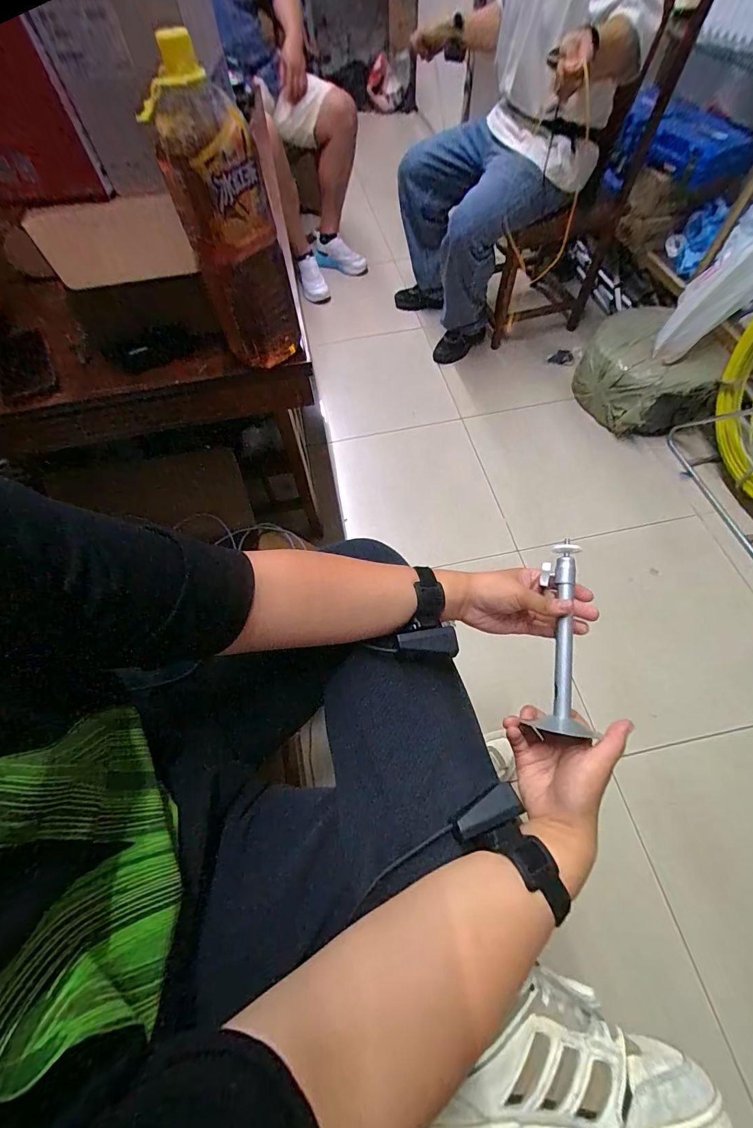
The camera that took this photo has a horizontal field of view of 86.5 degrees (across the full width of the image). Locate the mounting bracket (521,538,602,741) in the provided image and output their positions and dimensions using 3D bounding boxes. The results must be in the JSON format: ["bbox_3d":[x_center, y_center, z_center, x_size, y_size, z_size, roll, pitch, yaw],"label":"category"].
[{"bbox_3d":[0.210,0.086,0.452,0.056,0.055,0.217,4,80,6],"label":"mounting bracket"}]

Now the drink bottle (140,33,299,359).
[{"bbox_3d":[-0.176,-0.399,0.494,0.107,0.290,0.093,-17,62,-6],"label":"drink bottle"}]

